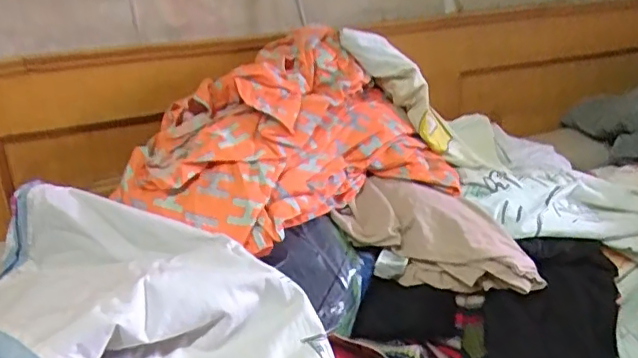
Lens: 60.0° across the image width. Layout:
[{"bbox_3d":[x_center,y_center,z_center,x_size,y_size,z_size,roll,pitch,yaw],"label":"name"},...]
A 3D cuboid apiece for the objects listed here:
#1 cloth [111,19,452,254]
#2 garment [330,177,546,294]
[{"bbox_3d":[-0.031,-0.069,0.726,0.399,0.189,0.223,-16,25,-30],"label":"cloth"},{"bbox_3d":[0.153,0.083,0.711,0.252,0.092,0.092,22,29,18],"label":"garment"}]

